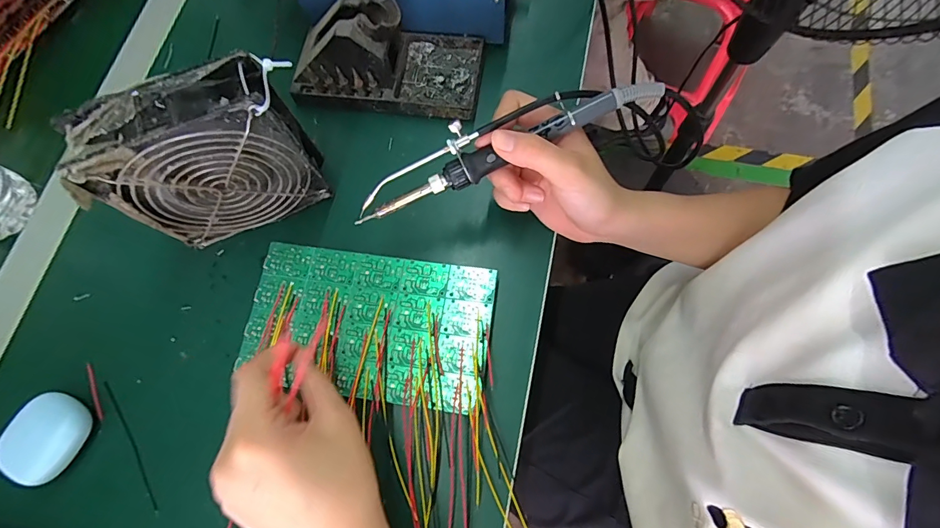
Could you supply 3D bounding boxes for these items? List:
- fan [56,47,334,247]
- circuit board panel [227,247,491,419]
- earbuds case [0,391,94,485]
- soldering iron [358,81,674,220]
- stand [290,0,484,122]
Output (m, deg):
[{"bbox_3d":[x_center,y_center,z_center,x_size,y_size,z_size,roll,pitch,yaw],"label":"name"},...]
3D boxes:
[{"bbox_3d":[-0.172,-0.069,0.302,0.131,0.125,0.045,-24,72,-4],"label":"fan"},{"bbox_3d":[-0.074,0.044,0.316,0.171,0.020,0.100,8,73,6],"label":"circuit board panel"},{"bbox_3d":[-0.288,0.118,0.293,0.042,0.024,0.051,15,74,8],"label":"earbuds case"},{"bbox_3d":[0.020,-0.080,0.275,0.205,0.026,0.029,-23,72,5],"label":"soldering iron"},{"bbox_3d":[-0.069,-0.177,0.354,0.155,0.071,0.077,7,73,6],"label":"stand"}]

